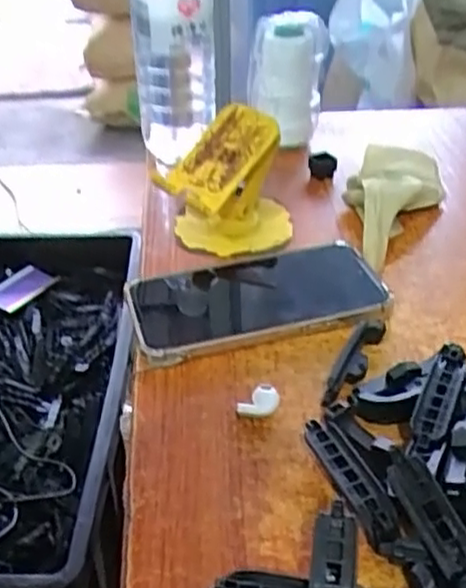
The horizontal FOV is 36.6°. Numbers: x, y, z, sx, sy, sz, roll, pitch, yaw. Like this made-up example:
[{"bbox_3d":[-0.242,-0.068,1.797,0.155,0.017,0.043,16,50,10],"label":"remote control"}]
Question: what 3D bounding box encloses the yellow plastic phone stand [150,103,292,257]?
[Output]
[{"bbox_3d":[-0.006,-0.084,0.536,0.097,0.095,0.069,0,38,2],"label":"yellow plastic phone stand"}]

